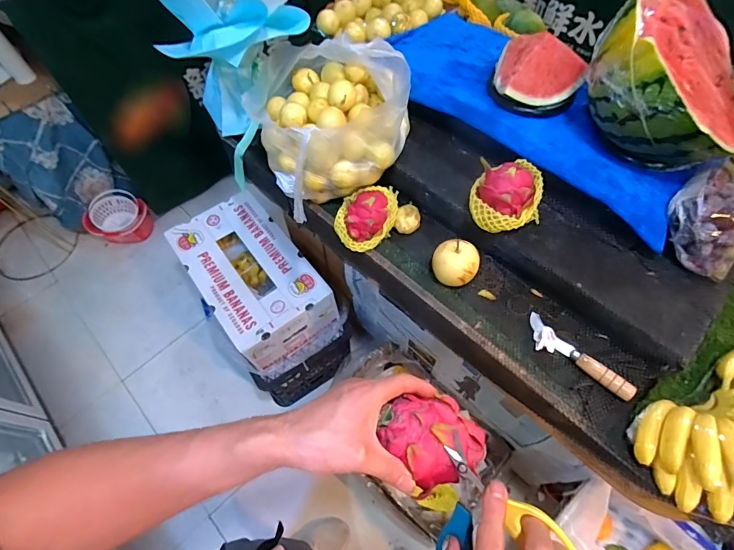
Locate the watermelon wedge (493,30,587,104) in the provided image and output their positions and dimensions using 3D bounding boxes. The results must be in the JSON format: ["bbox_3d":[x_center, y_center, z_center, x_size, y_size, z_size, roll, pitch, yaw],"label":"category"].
[{"bbox_3d":[0.295,-0.353,0.690,0.143,0.078,0.138,18,63,11],"label":"watermelon wedge"}]

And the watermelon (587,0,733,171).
[{"bbox_3d":[0.444,-0.267,0.593,0.226,0.178,0.216,37,68,20],"label":"watermelon"}]

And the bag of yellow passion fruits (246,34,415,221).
[{"bbox_3d":[-0.072,-0.293,0.746,0.257,0.220,0.269,-26,63,-12],"label":"bag of yellow passion fruits"}]

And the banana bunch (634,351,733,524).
[{"bbox_3d":[0.510,0.219,0.543,0.263,0.064,0.180,-25,63,-12],"label":"banana bunch"}]

